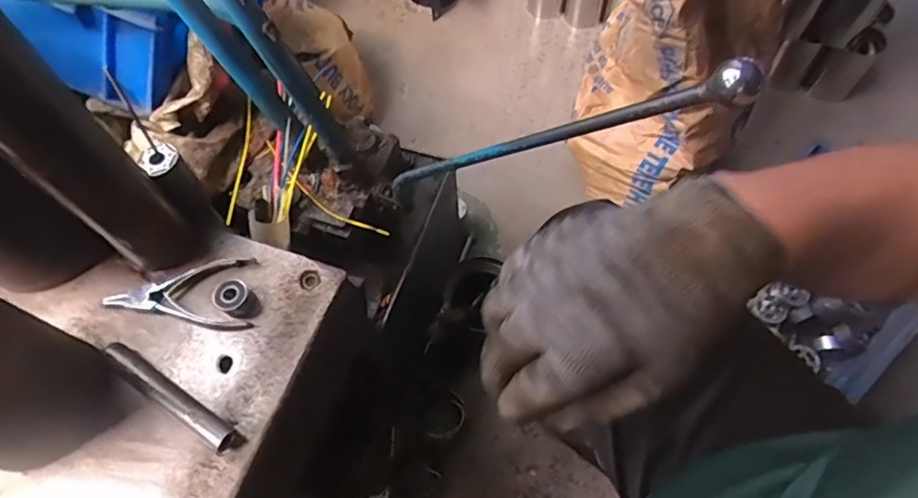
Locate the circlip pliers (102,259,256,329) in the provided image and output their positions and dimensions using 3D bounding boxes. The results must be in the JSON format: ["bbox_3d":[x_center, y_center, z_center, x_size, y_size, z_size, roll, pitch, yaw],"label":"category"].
[{"bbox_3d":[-0.258,0.046,0.517,0.132,0.010,0.069,-7,61,-1],"label":"circlip pliers"}]

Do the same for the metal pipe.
[{"bbox_3d":[-0.246,0.122,0.469,0.143,0.018,0.020,29,66,17],"label":"metal pipe"}]

